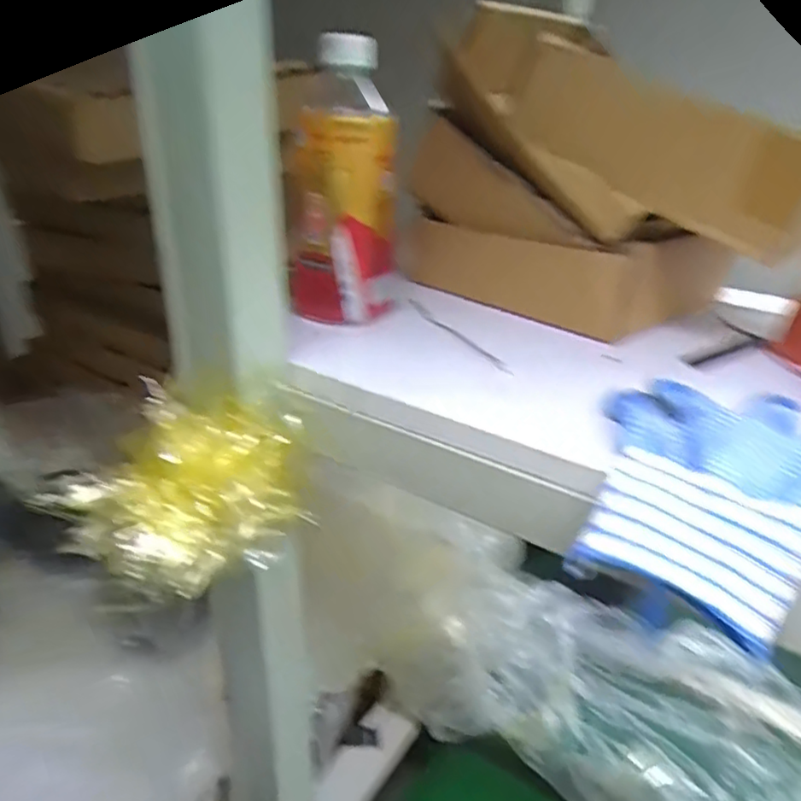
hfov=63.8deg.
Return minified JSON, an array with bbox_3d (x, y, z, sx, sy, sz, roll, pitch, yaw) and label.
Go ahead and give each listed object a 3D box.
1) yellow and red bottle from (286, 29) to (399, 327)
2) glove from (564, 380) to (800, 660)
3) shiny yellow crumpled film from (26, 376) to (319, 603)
[{"bbox_3d":[-0.035,-0.138,0.428,0.067,0.169,0.070,-3,27,-7],"label":"yellow and red bottle"},{"bbox_3d":[0.149,0.037,0.309,0.168,0.039,0.127,-15,31,-27],"label":"glove"},{"bbox_3d":[-0.109,0.043,0.347,0.103,0.082,0.119,4,27,7],"label":"shiny yellow crumpled film"}]

